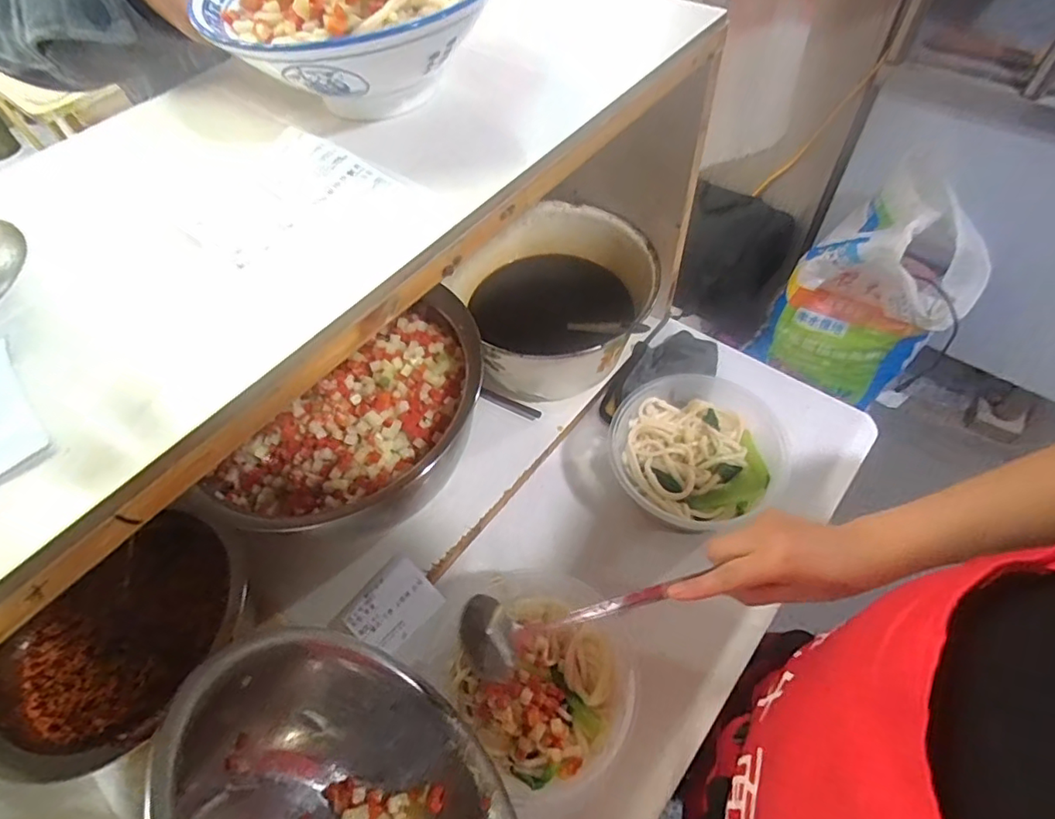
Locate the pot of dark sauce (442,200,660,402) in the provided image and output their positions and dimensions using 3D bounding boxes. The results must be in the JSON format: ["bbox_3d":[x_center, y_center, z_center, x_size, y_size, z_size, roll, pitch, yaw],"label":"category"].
[{"bbox_3d":[0.032,-0.127,0.648,0.213,0.121,0.204,-2,55,3],"label":"pot of dark sauce"}]

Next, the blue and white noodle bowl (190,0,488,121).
[{"bbox_3d":[-0.106,-0.258,0.379,0.182,0.076,0.164,30,63,22],"label":"blue and white noodle bowl"}]

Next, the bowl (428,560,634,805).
[{"bbox_3d":[0.012,0.219,0.477,0.148,0.066,0.164,-38,61,-20],"label":"bowl"}]

